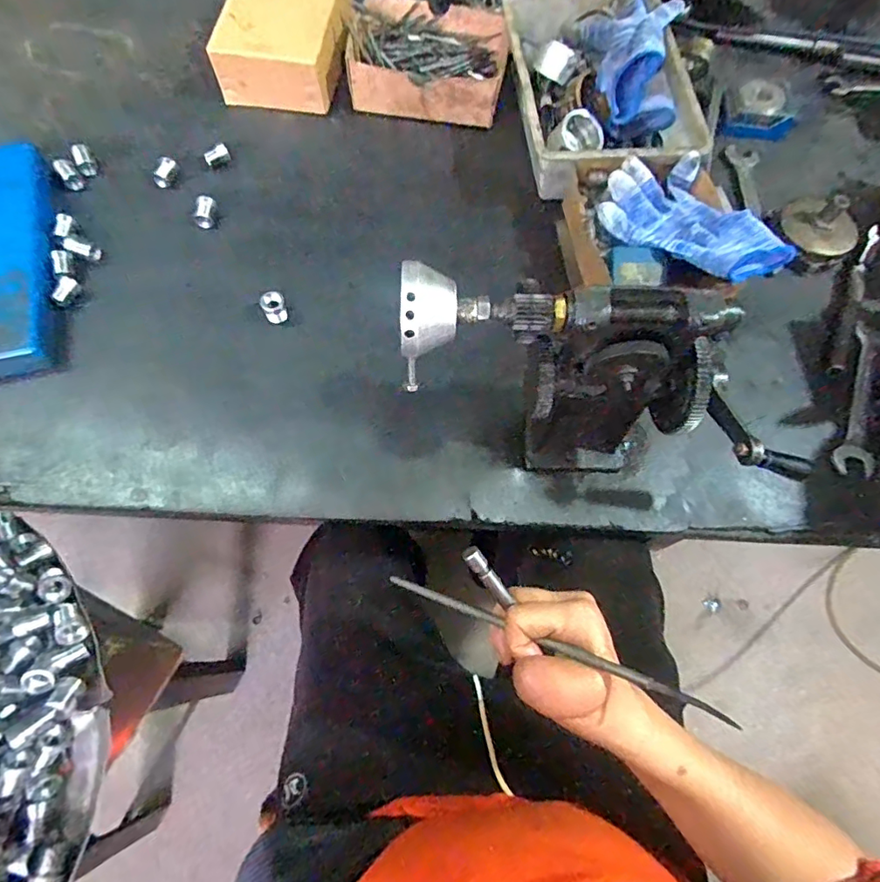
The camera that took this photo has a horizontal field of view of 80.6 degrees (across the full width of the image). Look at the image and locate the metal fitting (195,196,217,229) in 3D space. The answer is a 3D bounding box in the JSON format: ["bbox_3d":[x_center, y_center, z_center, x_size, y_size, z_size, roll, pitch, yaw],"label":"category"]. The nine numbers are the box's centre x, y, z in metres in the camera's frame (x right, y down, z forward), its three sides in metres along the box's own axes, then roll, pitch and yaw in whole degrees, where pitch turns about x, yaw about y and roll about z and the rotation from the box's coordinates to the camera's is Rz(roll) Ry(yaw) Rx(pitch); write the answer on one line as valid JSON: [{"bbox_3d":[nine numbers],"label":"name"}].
[{"bbox_3d":[-0.230,-0.224,0.510,0.017,0.017,0.027,2,68,-2],"label":"metal fitting"}]

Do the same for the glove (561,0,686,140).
[{"bbox_3d":[0.187,-0.391,0.533,0.109,0.078,0.158,7,68,0],"label":"glove"}]

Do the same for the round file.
[{"bbox_3d":[0.056,0.122,0.326,0.230,0.011,0.007,10,63,37],"label":"round file"}]

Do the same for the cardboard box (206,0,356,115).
[{"bbox_3d":[-0.168,-0.446,0.576,0.128,0.073,0.161,12,68,2],"label":"cardboard box"}]

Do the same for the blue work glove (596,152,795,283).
[{"bbox_3d":[0.235,-0.202,0.477,0.093,0.045,0.167,-37,74,-16],"label":"blue work glove"}]

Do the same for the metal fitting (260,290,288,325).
[{"bbox_3d":[-0.149,-0.119,0.469,0.020,0.027,0.017,-22,71,-11],"label":"metal fitting"}]

